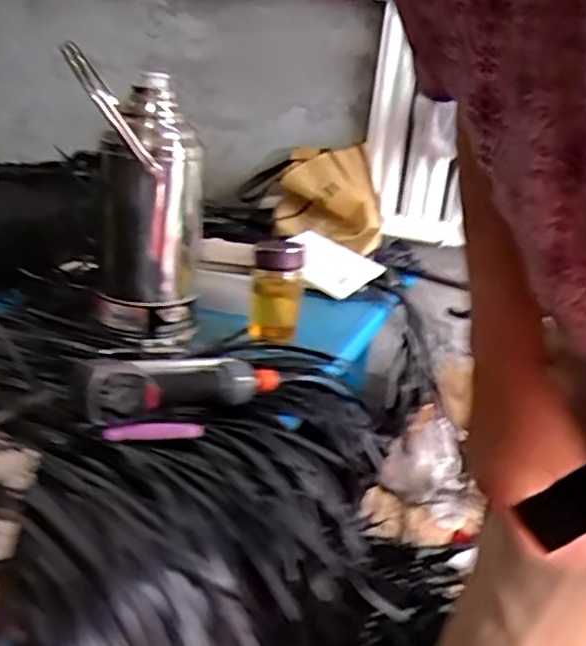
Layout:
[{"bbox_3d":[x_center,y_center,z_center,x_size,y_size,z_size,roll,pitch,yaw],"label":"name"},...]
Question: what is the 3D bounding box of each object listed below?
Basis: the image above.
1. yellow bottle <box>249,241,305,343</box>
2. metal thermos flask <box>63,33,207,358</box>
[{"bbox_3d":[-0.027,-0.042,0.971,0.070,0.151,0.054,6,14,-3],"label":"yellow bottle"},{"bbox_3d":[-0.215,-0.161,0.914,0.158,0.358,0.110,7,14,2],"label":"metal thermos flask"}]

